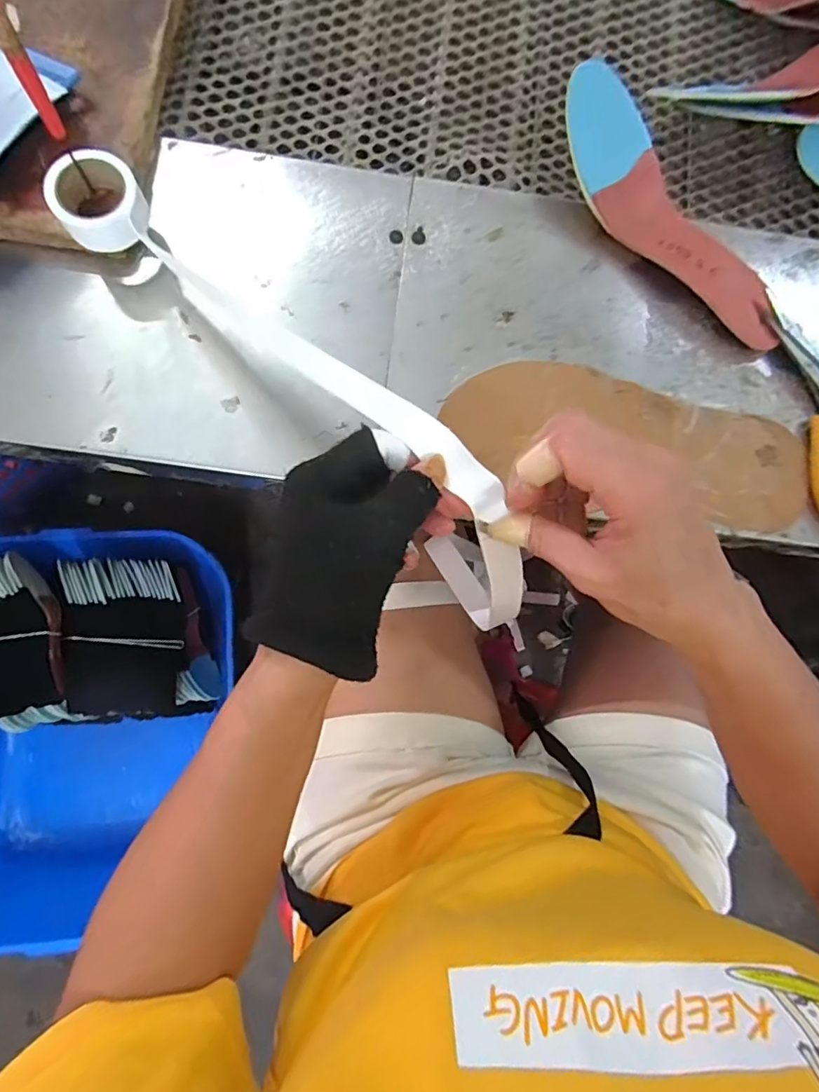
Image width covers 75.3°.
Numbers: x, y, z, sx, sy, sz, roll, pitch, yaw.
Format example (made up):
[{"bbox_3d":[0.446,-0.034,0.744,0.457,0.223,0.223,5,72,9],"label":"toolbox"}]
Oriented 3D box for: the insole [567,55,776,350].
[{"bbox_3d":[0.181,-0.227,0.366,0.074,0.050,0.221,-36,85,-8],"label":"insole"}]

